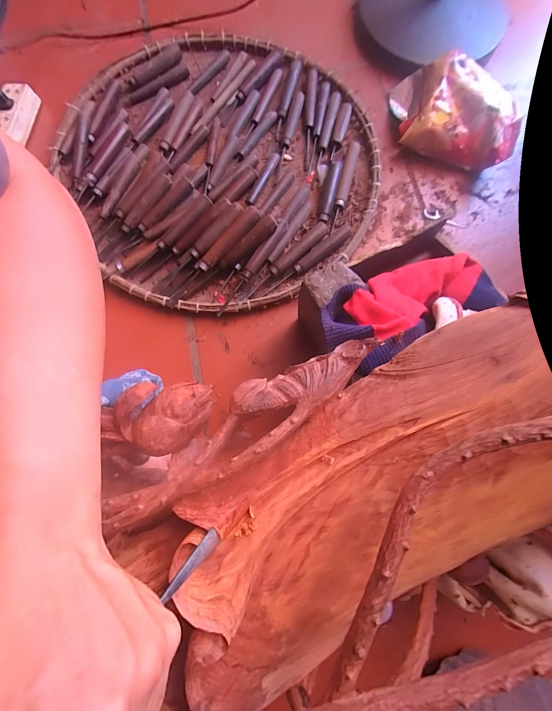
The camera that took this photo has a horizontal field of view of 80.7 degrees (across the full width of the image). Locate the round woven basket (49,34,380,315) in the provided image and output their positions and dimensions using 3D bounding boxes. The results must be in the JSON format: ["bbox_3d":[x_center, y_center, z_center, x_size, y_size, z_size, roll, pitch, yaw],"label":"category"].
[{"bbox_3d":[-0.087,-0.322,0.541,0.480,0.047,0.506,0,78,0],"label":"round woven basket"}]

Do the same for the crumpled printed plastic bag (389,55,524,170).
[{"bbox_3d":[0.290,-0.399,0.532,0.207,0.079,0.137,22,79,4],"label":"crumpled printed plastic bag"}]

